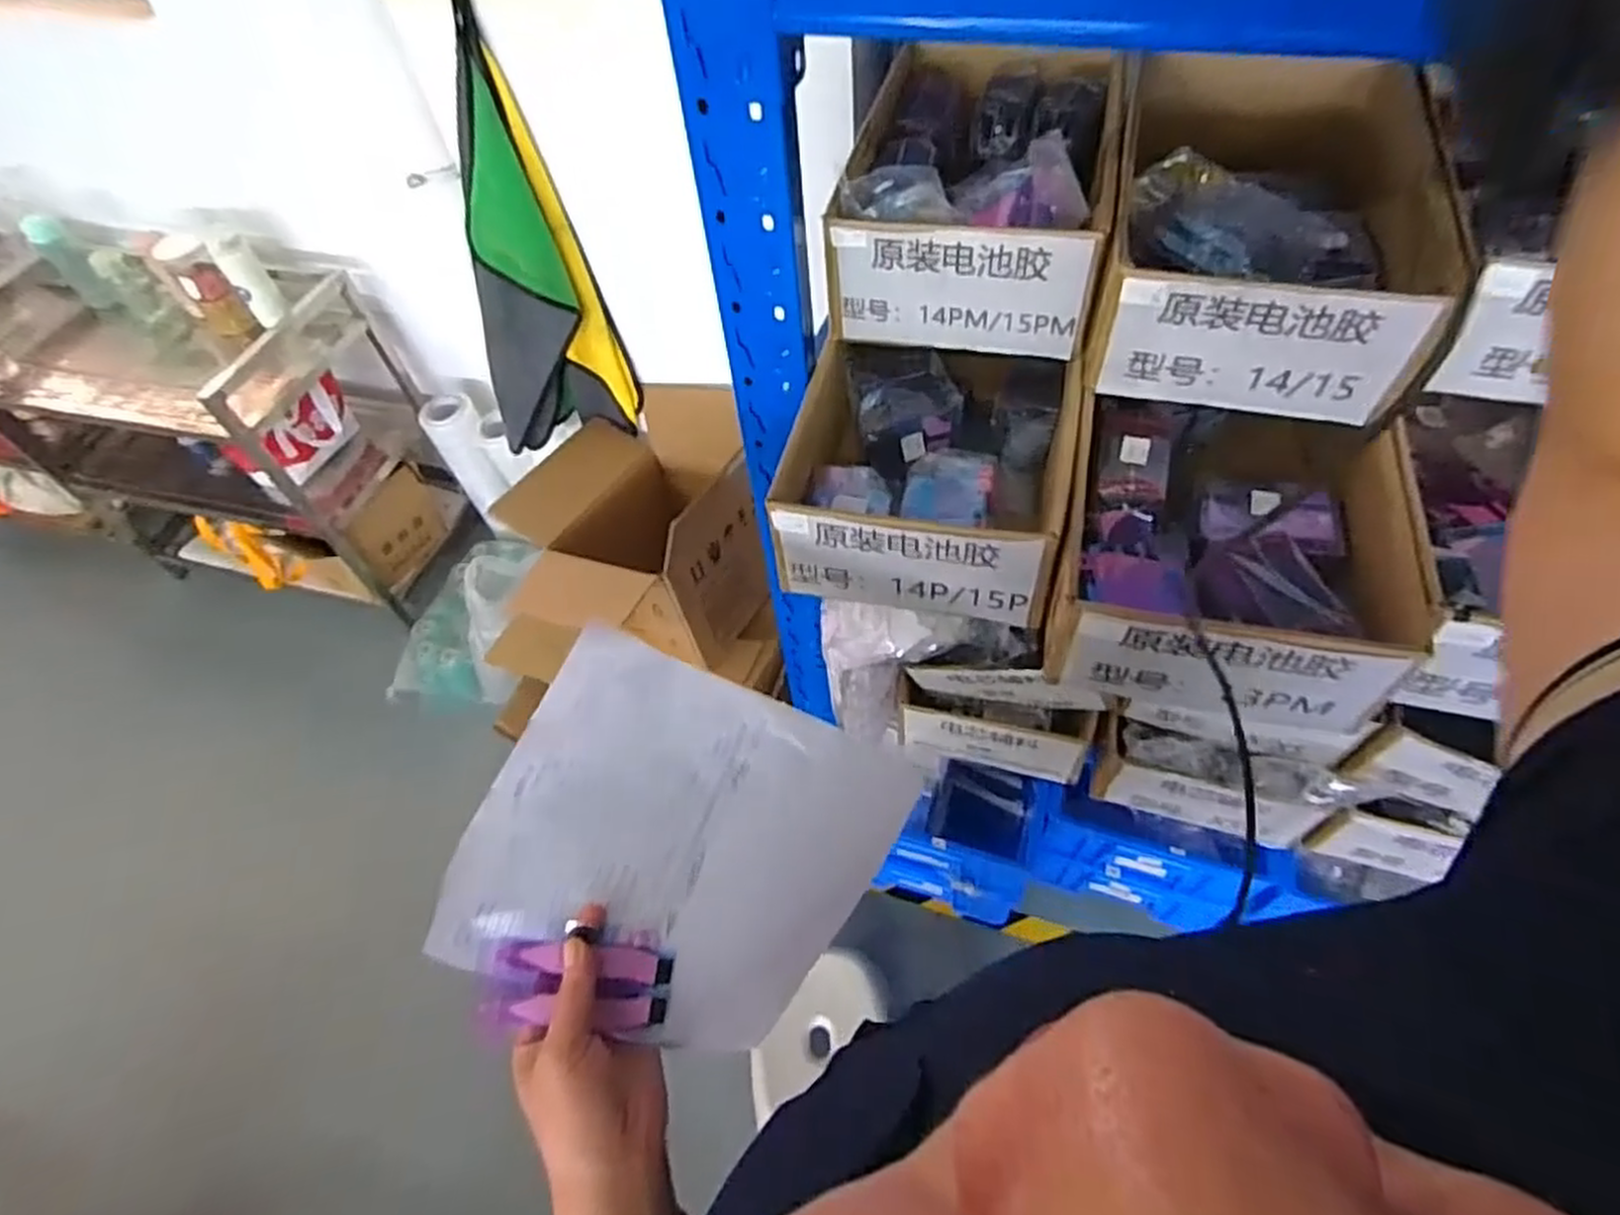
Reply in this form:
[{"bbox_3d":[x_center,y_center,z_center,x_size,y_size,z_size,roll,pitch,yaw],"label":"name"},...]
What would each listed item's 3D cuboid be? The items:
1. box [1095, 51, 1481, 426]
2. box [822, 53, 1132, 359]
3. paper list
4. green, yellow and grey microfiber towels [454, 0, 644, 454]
[{"bbox_3d":[0.373,-0.320,0.668,0.224,0.113,0.328,10,55,12],"label":"box"},{"bbox_3d":[0.166,-0.411,0.741,0.222,0.119,0.376,9,55,12],"label":"box"},{"bbox_3d":[-0.069,0.149,0.494,0.249,0.032,0.203,29,65,-12],"label":"paper list"},{"bbox_3d":[-0.435,-0.492,1.178,0.237,0.573,0.070,-17,54,-7],"label":"green, yellow and grey microfiber towels"}]

